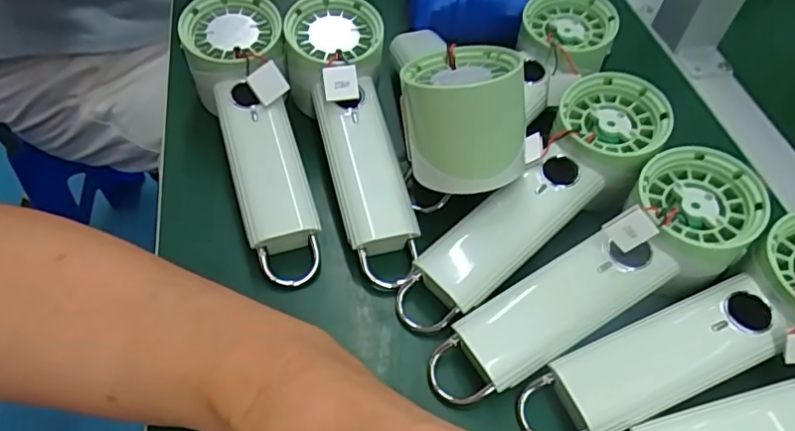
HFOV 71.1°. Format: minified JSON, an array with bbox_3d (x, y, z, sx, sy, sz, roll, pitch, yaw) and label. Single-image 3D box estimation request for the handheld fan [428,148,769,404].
[{"bbox_3d":[0.103,0.031,0.285,0.192,0.050,0.055,-31,59,-8],"label":"handheld fan"}]

